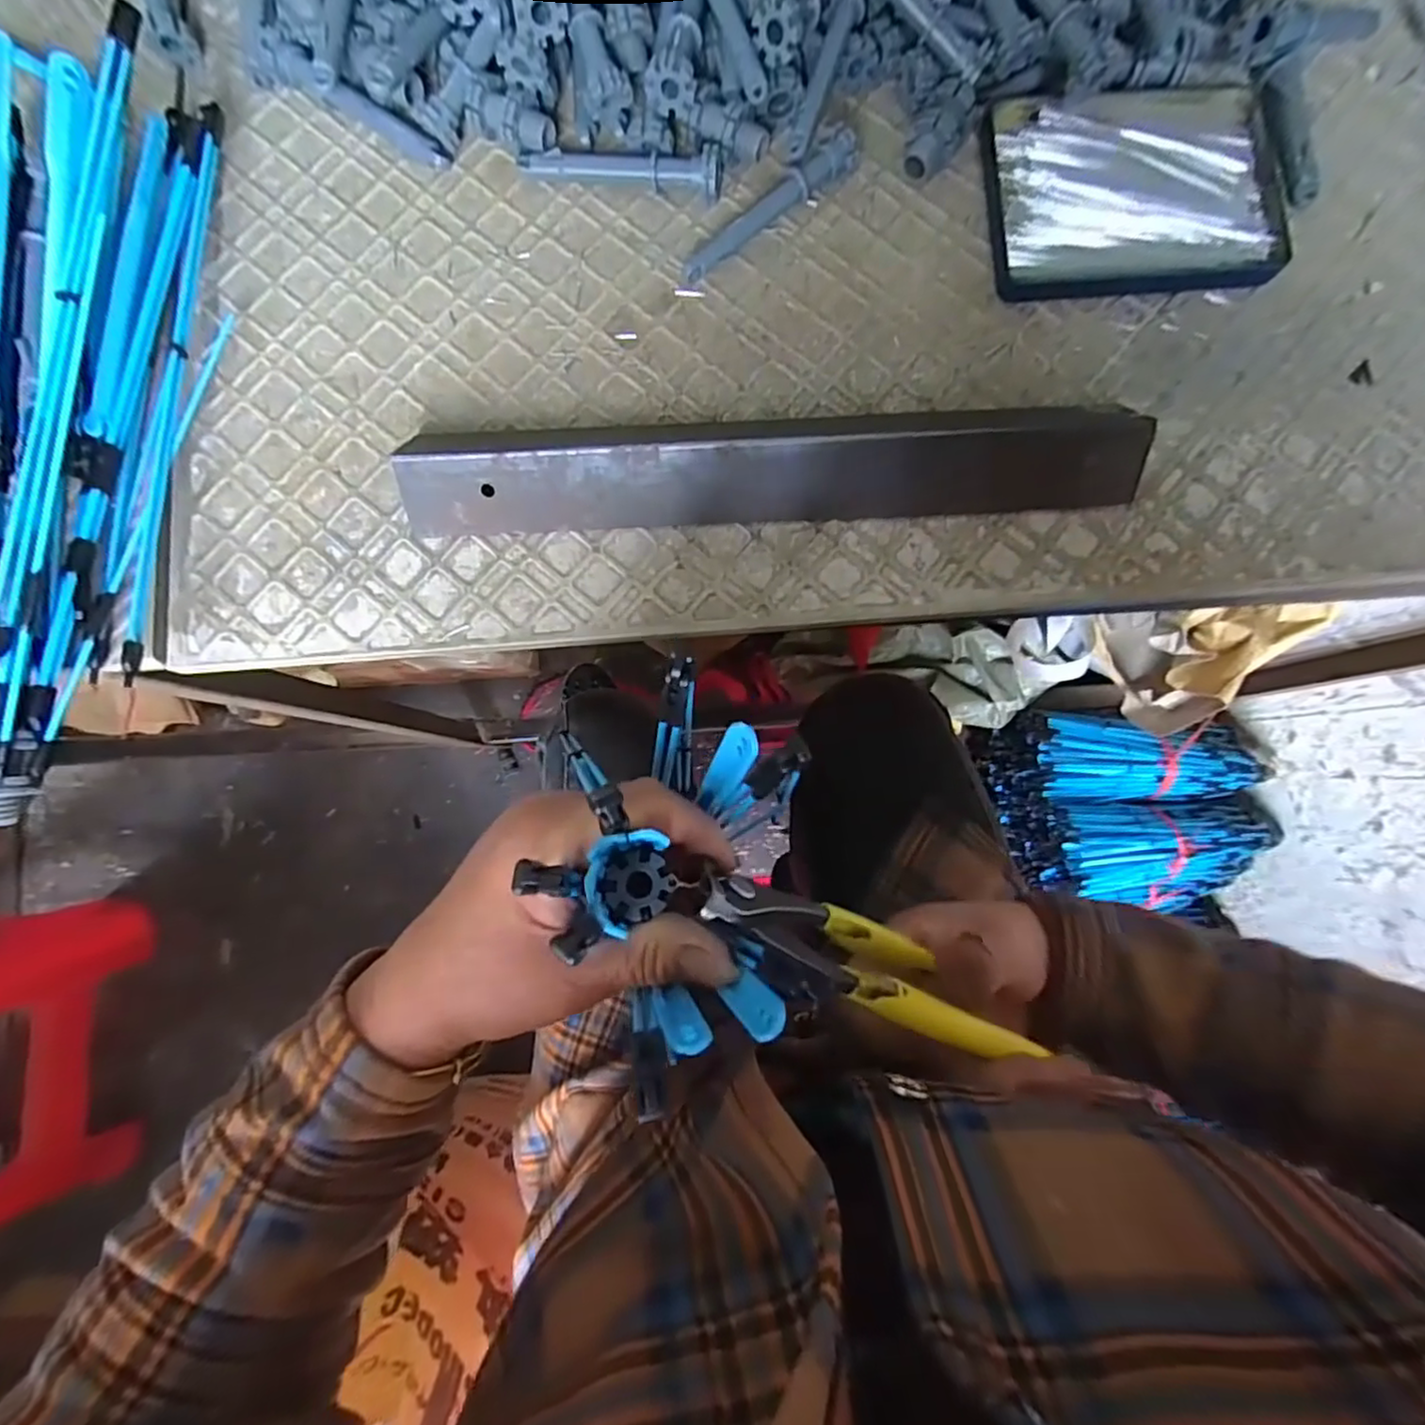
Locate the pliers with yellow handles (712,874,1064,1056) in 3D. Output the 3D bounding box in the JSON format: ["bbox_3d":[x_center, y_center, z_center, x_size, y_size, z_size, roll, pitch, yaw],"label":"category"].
[{"bbox_3d":[0.058,0.092,0.237,0.142,0.041,0.021,30,86,-19],"label":"pliers with yellow handles"}]

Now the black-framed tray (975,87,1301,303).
[{"bbox_3d":[0.197,-0.248,0.299,0.131,0.017,0.102,-2,86,-1],"label":"black-framed tray"}]

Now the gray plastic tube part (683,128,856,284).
[{"bbox_3d":[0.026,-0.233,0.297,0.096,0.020,0.012,-36,85,-4],"label":"gray plastic tube part"}]

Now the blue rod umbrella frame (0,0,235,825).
[{"bbox_3d":[-0.263,-0.118,0.260,0.073,0.064,0.316,0,84,0],"label":"blue rod umbrella frame"}]

